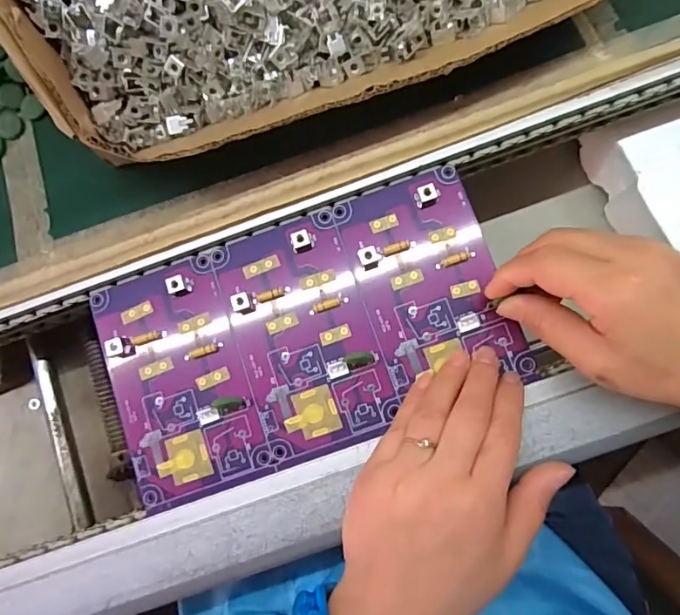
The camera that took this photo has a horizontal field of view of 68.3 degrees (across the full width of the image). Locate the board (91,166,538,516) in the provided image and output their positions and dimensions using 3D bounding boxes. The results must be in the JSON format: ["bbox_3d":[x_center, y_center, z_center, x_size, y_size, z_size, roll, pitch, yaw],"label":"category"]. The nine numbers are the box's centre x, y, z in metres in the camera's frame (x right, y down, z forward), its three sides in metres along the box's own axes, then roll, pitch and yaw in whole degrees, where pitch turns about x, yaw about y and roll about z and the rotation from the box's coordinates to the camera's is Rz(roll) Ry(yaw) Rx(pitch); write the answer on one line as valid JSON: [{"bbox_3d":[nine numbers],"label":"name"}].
[{"bbox_3d":[-0.023,0.015,0.312,0.246,0.008,0.143,-19,80,2],"label":"board"}]

